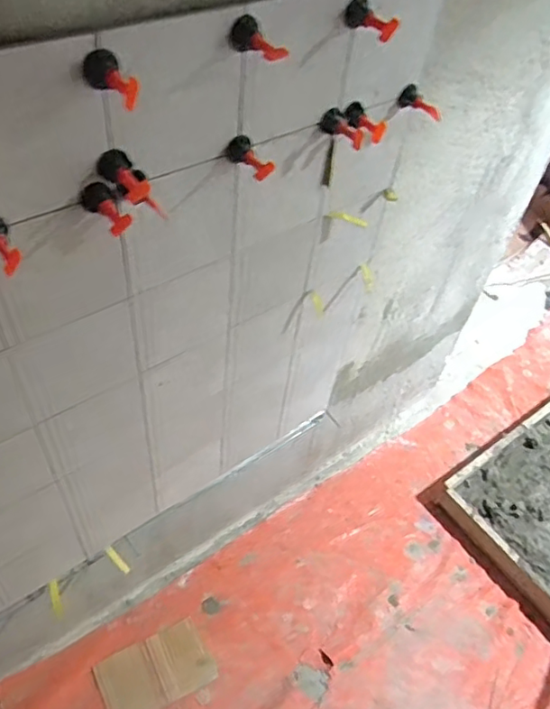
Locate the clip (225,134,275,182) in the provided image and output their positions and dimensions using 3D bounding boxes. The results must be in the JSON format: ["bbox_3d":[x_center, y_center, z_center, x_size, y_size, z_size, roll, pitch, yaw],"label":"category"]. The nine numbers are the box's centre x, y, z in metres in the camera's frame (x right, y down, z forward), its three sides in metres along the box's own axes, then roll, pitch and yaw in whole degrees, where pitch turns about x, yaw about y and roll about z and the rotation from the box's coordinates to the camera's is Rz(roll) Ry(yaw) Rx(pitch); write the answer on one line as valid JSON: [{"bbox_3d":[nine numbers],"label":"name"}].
[{"bbox_3d":[-0.026,-0.213,0.642,0.029,0.027,0.052,-29,59,-27],"label":"clip"}]

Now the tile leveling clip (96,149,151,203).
[{"bbox_3d":[-0.143,-0.170,0.564,0.052,0.026,0.029,47,61,8],"label":"tile leveling clip"}]

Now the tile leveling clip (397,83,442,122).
[{"bbox_3d":[0.192,-0.328,0.772,0.032,0.029,0.054,-23,56,-24],"label":"tile leveling clip"}]

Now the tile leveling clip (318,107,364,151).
[{"bbox_3d":[0.083,-0.273,0.716,0.058,0.026,0.027,37,57,3],"label":"tile leveling clip"}]

